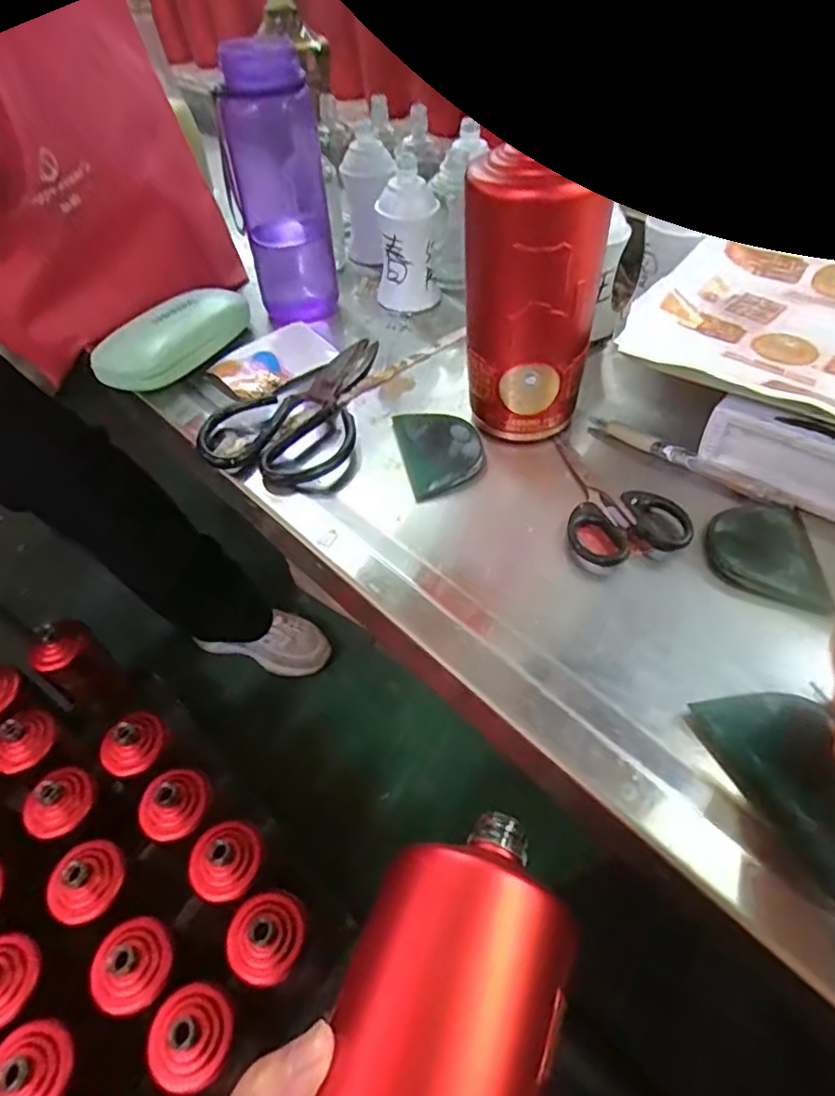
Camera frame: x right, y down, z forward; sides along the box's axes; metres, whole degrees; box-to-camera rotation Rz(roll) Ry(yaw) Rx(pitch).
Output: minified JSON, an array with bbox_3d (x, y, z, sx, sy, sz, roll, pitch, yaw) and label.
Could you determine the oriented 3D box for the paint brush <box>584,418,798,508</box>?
[{"bbox_3d":[0.178,-0.058,0.412,0.136,0.014,0.012,34,60,29],"label":"paint brush"}]

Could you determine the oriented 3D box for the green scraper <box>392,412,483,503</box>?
[{"bbox_3d":[0.016,-0.072,0.440,0.054,0.009,0.086,-11,50,-4],"label":"green scraper"}]

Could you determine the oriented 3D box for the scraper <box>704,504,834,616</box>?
[{"bbox_3d":[0.201,0.003,0.360,0.058,0.009,0.076,4,50,9],"label":"scraper"}]

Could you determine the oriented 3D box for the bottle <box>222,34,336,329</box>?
[{"bbox_3d":[-0.111,-0.290,0.508,0.071,0.186,0.063,-12,50,-4],"label":"bottle"}]

